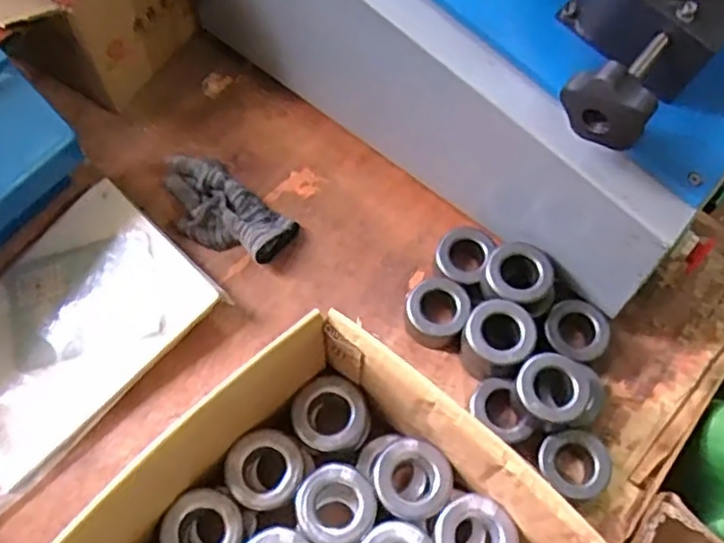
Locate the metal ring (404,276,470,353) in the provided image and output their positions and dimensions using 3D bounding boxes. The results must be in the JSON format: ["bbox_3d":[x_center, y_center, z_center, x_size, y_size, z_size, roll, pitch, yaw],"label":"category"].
[{"bbox_3d":[0.072,0.040,0.651,0.059,0.043,0.058,1,66,-1],"label":"metal ring"}]

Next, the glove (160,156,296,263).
[{"bbox_3d":[-0.147,-0.068,0.694,0.152,0.038,0.086,39,70,15],"label":"glove"}]

